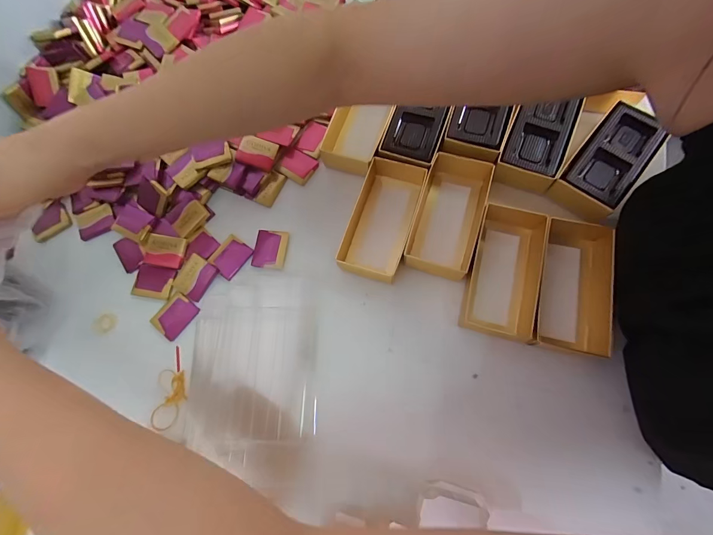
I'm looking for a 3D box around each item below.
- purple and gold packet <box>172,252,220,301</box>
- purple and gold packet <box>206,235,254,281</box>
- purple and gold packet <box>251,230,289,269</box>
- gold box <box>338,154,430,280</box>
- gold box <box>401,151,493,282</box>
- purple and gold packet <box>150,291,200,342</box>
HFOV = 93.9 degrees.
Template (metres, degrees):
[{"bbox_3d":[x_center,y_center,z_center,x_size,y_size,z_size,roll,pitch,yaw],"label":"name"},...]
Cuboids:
[{"bbox_3d":[-0.161,0.009,0.332,0.031,0.005,0.039,30,79,12],"label":"purple and gold packet"},{"bbox_3d":[-0.129,-0.012,0.338,0.034,0.004,0.039,33,79,12],"label":"purple and gold packet"},{"bbox_3d":[-0.088,-0.019,0.340,0.033,0.006,0.040,4,75,6],"label":"purple and gold packet"},{"bbox_3d":[0.025,-0.050,0.331,0.058,0.034,0.121,17,76,9],"label":"gold box"},{"bbox_3d":[0.092,-0.053,0.330,0.065,0.033,0.122,17,77,8],"label":"gold box"},{"bbox_3d":[-0.179,0.047,0.326,0.031,0.004,0.039,37,80,13],"label":"purple and gold packet"}]

